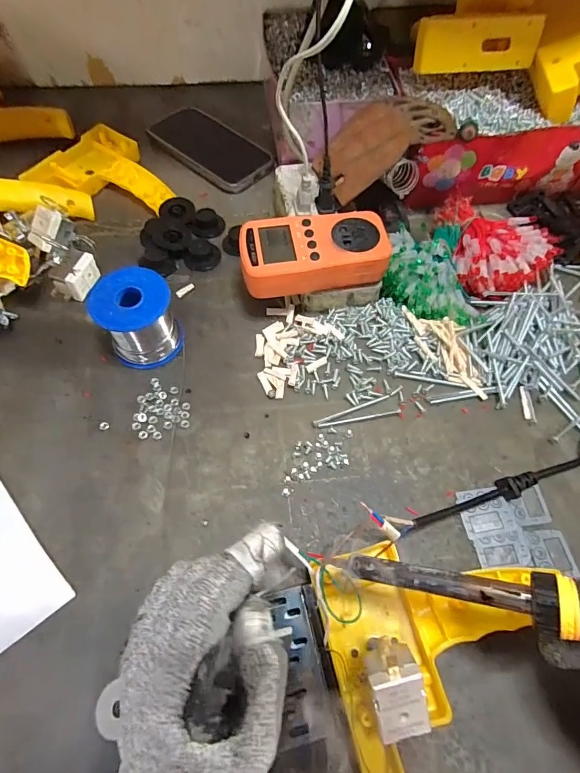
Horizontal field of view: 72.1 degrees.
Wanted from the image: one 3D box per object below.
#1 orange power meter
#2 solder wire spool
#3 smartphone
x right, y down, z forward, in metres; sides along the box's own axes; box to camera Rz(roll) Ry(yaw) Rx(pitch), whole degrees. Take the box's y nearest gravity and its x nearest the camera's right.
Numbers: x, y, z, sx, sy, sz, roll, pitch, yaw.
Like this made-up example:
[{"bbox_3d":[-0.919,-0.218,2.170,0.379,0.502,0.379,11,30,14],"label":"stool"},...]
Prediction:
[{"bbox_3d":[0.022,-0.118,0.352,0.126,0.031,0.069,-5,63,-4],"label":"orange power meter"},{"bbox_3d":[-0.130,-0.059,0.343,0.061,0.062,0.058,-26,67,-14],"label":"solder wire spool"},{"bbox_3d":[-0.098,-0.298,0.499,0.165,0.012,0.076,38,68,16],"label":"smartphone"}]

